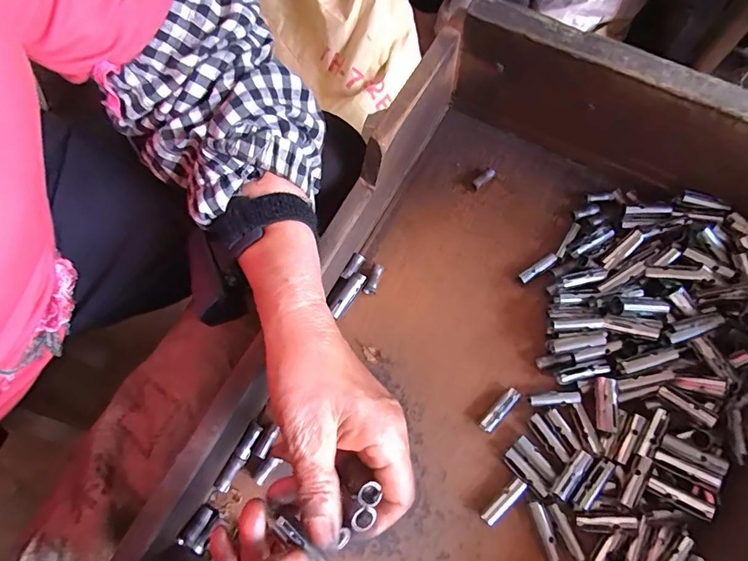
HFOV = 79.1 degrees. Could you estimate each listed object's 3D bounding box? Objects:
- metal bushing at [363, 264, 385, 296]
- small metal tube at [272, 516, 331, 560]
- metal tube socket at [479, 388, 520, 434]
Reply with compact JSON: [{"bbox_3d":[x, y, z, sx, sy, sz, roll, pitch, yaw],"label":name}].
[{"bbox_3d":[0.001,-0.001,0.374,0.010,0.010,0.026,21,66,8],"label":"metal bushing"},{"bbox_3d":[-0.039,0.142,0.243,0.036,0.008,0.011,31,68,11],"label":"small metal tube"},{"bbox_3d":[0.093,0.096,0.335,0.011,0.011,0.037,42,71,16],"label":"metal tube socket"}]

